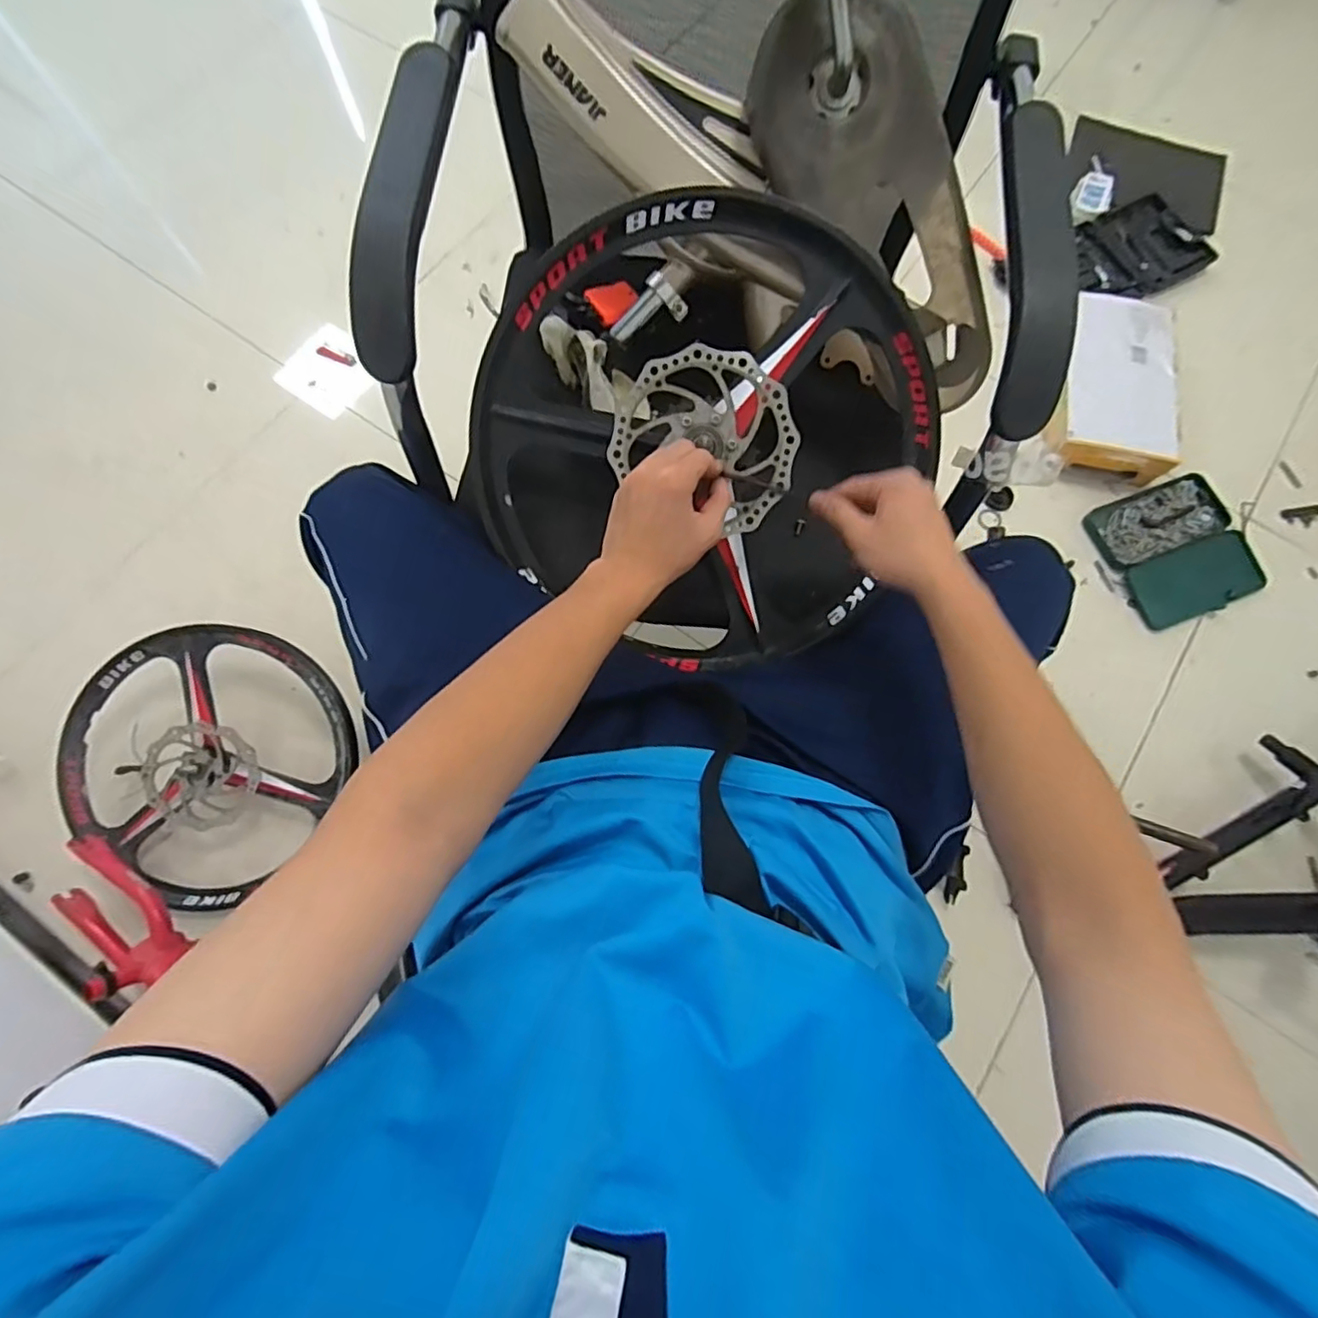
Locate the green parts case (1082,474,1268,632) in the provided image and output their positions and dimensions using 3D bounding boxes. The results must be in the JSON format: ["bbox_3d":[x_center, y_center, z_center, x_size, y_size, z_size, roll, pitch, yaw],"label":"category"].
[{"bbox_3d":[0.930,-0.201,1.112,0.252,0.031,0.246,-19,76,-6],"label":"green parts case"}]

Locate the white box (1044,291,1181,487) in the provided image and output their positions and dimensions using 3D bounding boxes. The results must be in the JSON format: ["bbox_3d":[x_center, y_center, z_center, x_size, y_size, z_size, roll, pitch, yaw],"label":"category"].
[{"bbox_3d":[0.849,-0.509,1.153,0.214,0.082,0.347,17,74,3],"label":"white box"}]

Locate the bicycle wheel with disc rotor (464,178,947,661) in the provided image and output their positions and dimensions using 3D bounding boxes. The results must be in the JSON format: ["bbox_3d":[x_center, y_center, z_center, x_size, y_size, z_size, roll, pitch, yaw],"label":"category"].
[{"bbox_3d":[0.035,-0.194,0.541,0.393,0.074,0.382,1,100,5],"label":"bicycle wheel with disc rotor"}]

